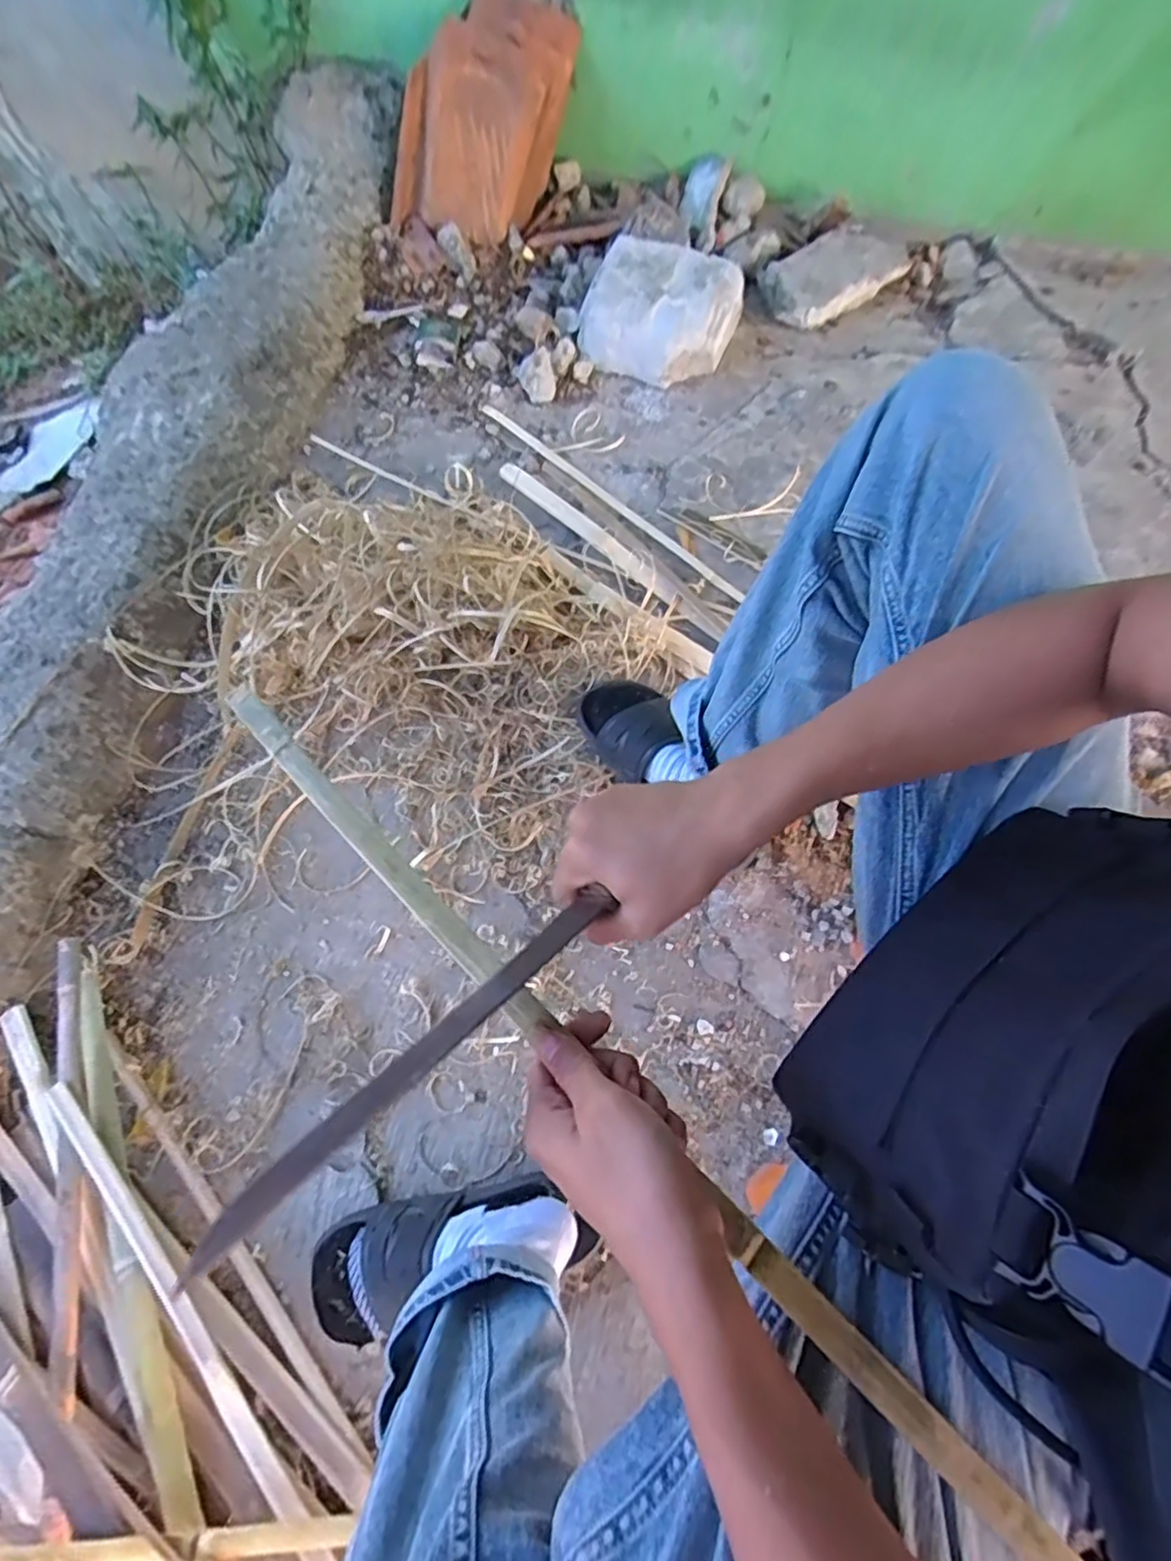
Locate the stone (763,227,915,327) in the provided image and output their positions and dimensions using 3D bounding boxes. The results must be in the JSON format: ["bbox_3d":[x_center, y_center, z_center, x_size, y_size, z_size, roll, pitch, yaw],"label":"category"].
[{"bbox_3d":[0.434,-0.883,1.155,0.253,0.052,0.143,-33,72,-12],"label":"stone"}]

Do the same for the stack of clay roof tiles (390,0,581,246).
[{"bbox_3d":[-0.188,-1.161,1.175,0.255,0.362,0.109,25,29,-2],"label":"stack of clay roof tiles"}]

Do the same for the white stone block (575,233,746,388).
[{"bbox_3d":[0.128,-0.787,1.111,0.244,0.093,0.205,19,70,7],"label":"white stone block"}]

